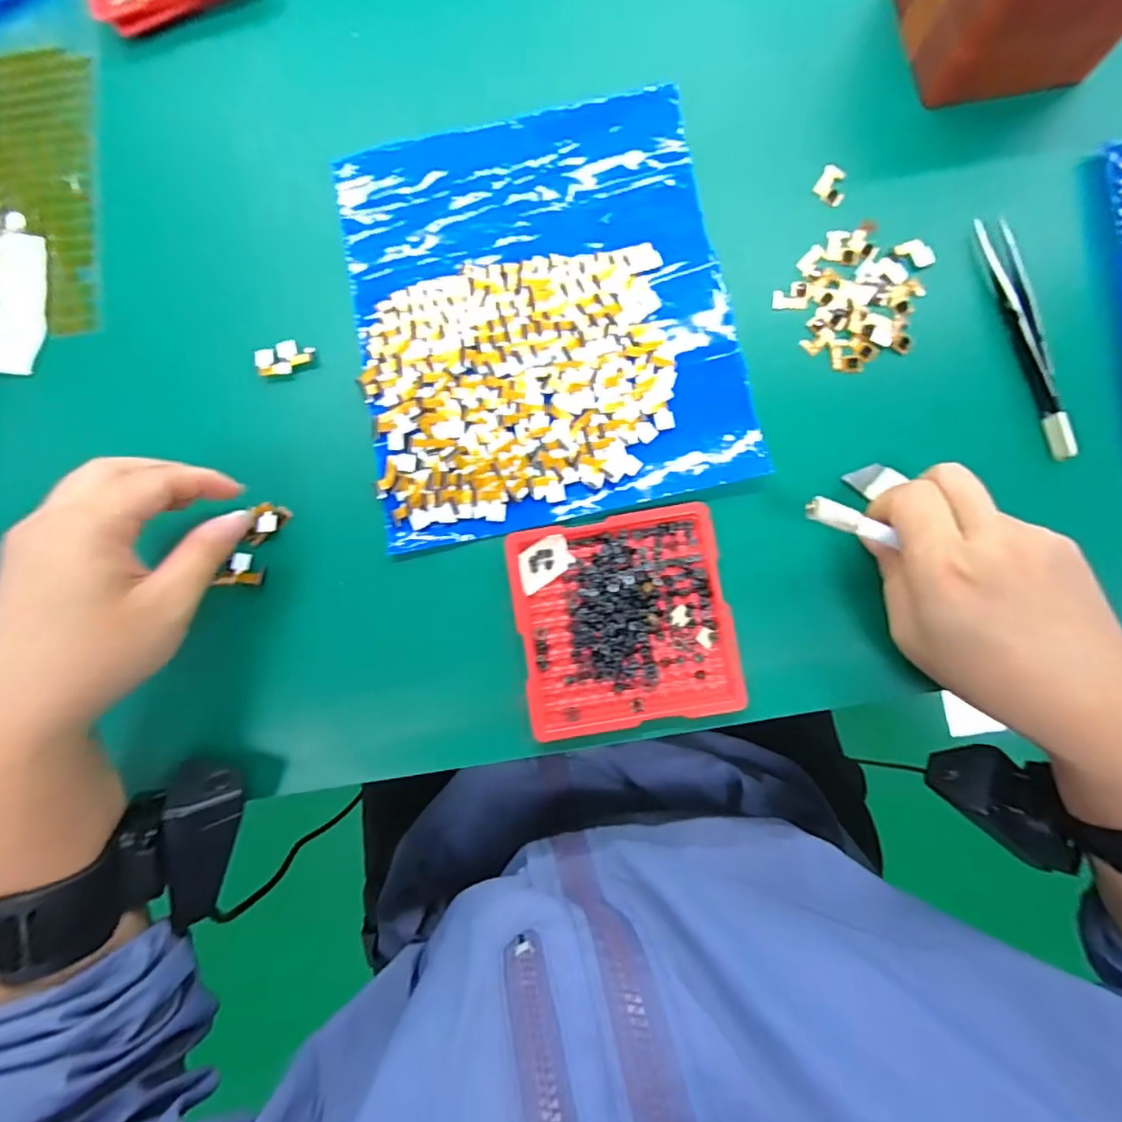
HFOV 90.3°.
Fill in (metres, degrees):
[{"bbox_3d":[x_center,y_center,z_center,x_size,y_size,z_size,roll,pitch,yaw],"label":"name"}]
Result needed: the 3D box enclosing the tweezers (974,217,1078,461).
[{"bbox_3d":[0.232,-0.112,0.276,0.015,0.009,0.128,-11,82,1],"label":"tweezers"}]

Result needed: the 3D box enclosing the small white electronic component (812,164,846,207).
[{"bbox_3d":[0.144,-0.199,0.295,0.016,0.004,0.019,29,85,6],"label":"small white electronic component"}]

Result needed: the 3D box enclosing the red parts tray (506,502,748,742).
[{"bbox_3d":[0.030,0.028,0.270,0.099,0.007,0.099,-10,82,1],"label":"red parts tray"}]

